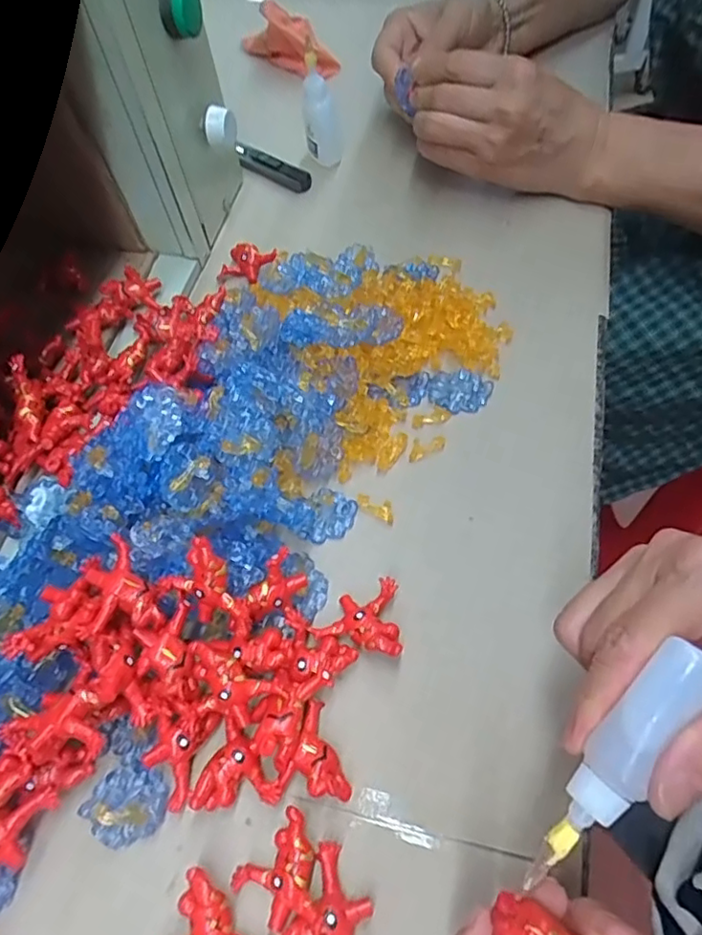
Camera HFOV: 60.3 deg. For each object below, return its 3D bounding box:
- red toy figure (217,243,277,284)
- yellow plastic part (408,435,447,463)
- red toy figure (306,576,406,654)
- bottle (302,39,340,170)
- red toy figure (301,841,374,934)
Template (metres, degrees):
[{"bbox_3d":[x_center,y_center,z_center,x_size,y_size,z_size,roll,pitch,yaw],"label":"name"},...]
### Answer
[{"bbox_3d":[-0.075,-0.148,0.439,0.038,0.018,0.025,21,63,15],"label":"red toy figure"},{"bbox_3d":[0.044,-0.013,0.356,0.025,0.004,0.012,-24,61,-10],"label":"yellow plastic part"},{"bbox_3d":[0.007,0.072,0.305,0.043,0.012,0.037,14,61,12],"label":"red toy figure"},{"bbox_3d":[-0.024,-0.281,0.468,0.020,0.073,0.026,-41,65,-19],"label":"bottle"},{"bbox_3d":[-0.005,0.179,0.243,0.028,0.018,0.044,7,60,8],"label":"red toy figure"}]

